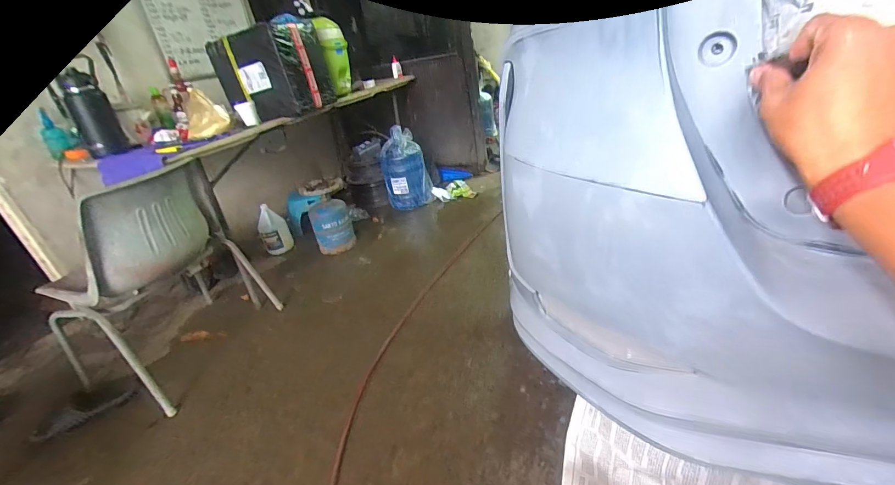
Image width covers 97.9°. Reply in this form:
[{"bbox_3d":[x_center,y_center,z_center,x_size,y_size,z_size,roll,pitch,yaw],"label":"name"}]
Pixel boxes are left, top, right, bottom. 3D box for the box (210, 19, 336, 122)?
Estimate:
[{"bbox_3d":[-0.726,-0.720,1.646,0.374,0.339,0.278,-10,28,2],"label":"box"}]

